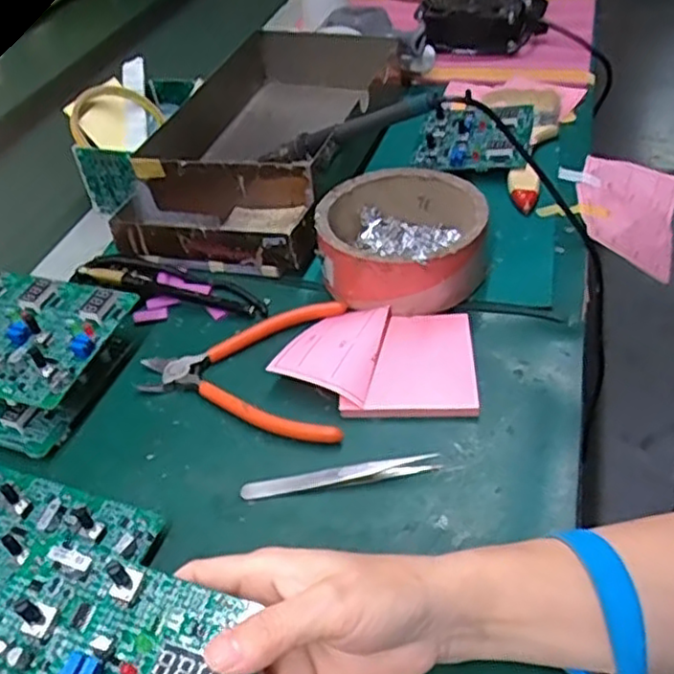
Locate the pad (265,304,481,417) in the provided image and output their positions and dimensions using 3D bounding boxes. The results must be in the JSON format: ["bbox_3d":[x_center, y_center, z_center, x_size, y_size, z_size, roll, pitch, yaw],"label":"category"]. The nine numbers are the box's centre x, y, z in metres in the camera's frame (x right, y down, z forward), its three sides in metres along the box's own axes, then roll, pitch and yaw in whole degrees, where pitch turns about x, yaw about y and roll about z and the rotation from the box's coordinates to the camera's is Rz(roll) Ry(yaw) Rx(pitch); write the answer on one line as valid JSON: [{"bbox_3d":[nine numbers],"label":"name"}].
[{"bbox_3d":[0.027,0.013,0.455,0.125,0.021,0.088,0,44,8],"label":"pad"}]

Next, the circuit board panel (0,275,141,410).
[{"bbox_3d":[-0.224,-0.007,0.461,0.143,0.024,0.096,10,46,17],"label":"circuit board panel"}]

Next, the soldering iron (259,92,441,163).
[{"bbox_3d":[0.008,-0.164,0.552,0.164,0.017,0.019,-9,37,35],"label":"soldering iron"}]

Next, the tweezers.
[{"bbox_3d":[0.002,0.079,0.397,0.114,0.012,0.011,-9,43,-2],"label":"tweezers"}]

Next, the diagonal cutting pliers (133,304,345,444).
[{"bbox_3d":[-0.057,0.015,0.469,0.141,0.011,0.117,5,45,13],"label":"diagonal cutting pliers"}]

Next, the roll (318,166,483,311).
[{"bbox_3d":[0.048,-0.075,0.514,0.116,0.053,0.123,-4,43,4],"label":"roll"}]

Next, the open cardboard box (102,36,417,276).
[{"bbox_3d":[-0.050,-0.187,0.639,0.188,0.071,0.343,10,46,18],"label":"open cardboard box"}]

